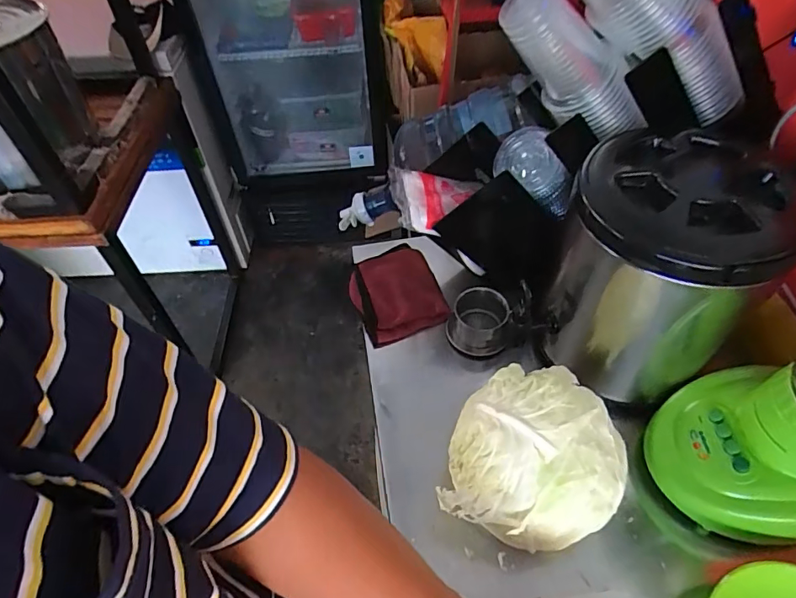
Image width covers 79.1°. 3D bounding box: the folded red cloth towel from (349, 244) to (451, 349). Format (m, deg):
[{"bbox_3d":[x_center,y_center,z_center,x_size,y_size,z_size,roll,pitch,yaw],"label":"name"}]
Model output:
[{"bbox_3d":[-0.003,-0.015,0.748,0.132,0.031,0.161,-18,52,-13],"label":"folded red cloth towel"}]

